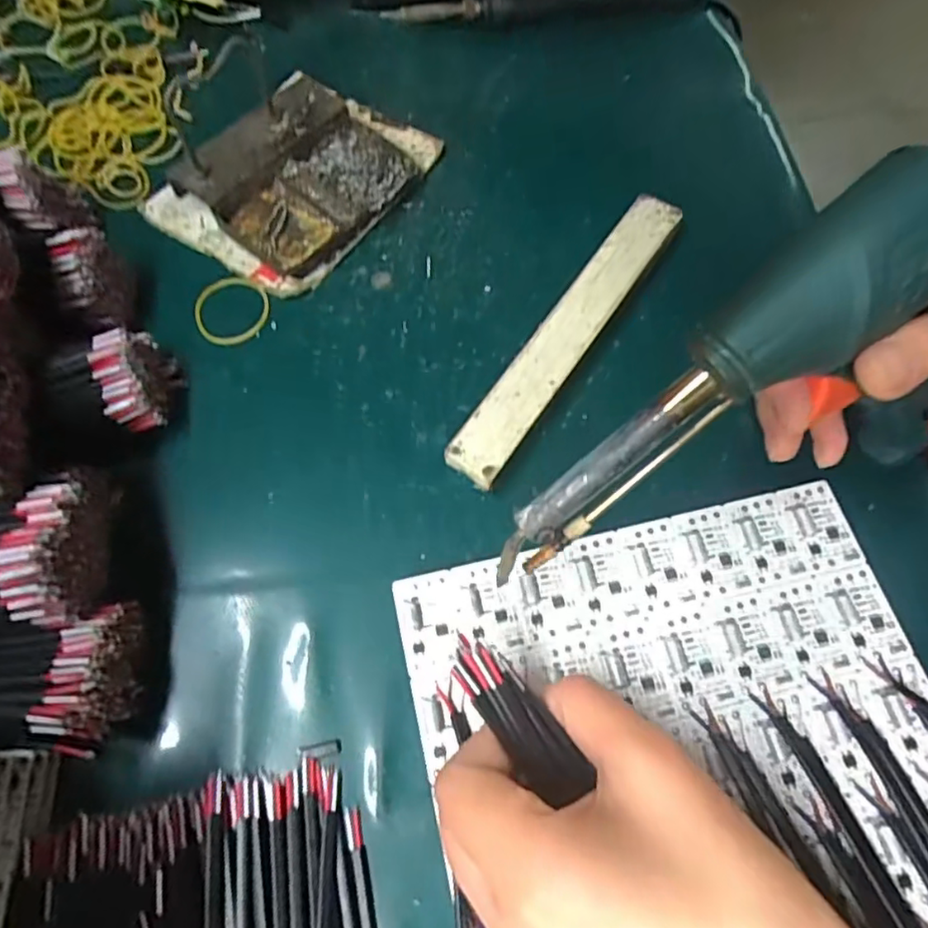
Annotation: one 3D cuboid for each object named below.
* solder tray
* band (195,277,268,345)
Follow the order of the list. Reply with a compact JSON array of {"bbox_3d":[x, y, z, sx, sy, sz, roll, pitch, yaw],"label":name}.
[{"bbox_3d":[-0.099,-0.178,0.370,0.113,0.034,0.148,35,68,14],"label":"solder tray"},{"bbox_3d":[-0.129,-0.086,0.342,0.039,0.004,0.044,-7,64,-5],"label":"band"}]

